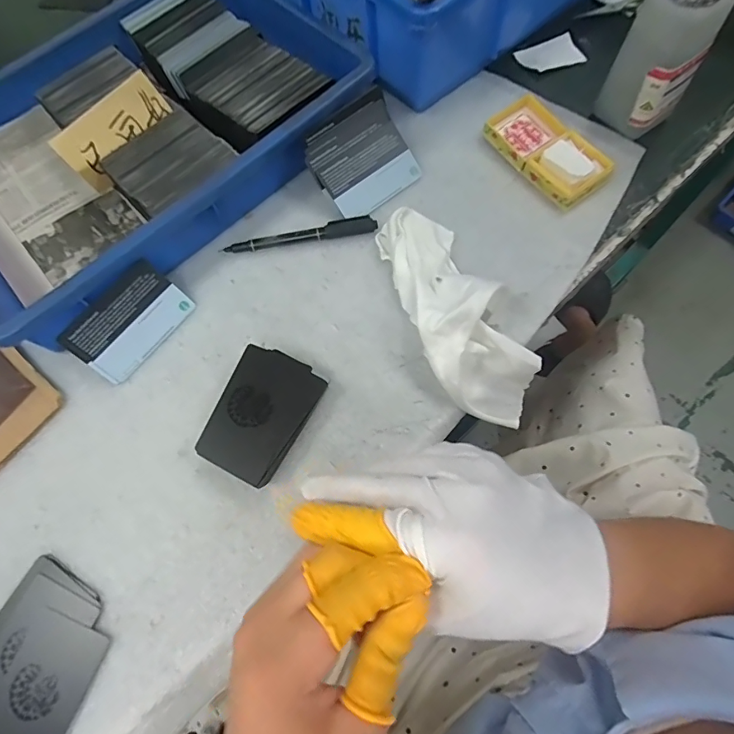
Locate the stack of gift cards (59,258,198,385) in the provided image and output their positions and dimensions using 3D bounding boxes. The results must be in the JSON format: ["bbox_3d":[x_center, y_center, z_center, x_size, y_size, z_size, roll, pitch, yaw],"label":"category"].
[{"bbox_3d":[-0.188,-0.036,0.358,0.056,0.005,0.088,47,74,-27],"label":"stack of gift cards"}]

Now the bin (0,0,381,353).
[{"bbox_3d":[-0.201,-0.203,0.392,0.356,0.057,0.247,-43,76,-11],"label":"bin"}]

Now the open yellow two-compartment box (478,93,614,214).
[{"bbox_3d":[0.159,-0.196,0.400,0.059,0.022,0.117,-35,74,-8],"label":"open yellow two-compartment box"}]

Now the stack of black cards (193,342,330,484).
[{"bbox_3d":[-0.076,0.035,0.329,0.065,0.026,0.089,27,75,10],"label":"stack of black cards"}]

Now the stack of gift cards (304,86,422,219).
[{"bbox_3d":[-0.003,-0.179,0.386,0.087,0.011,0.079,-38,105,-10],"label":"stack of gift cards"}]

